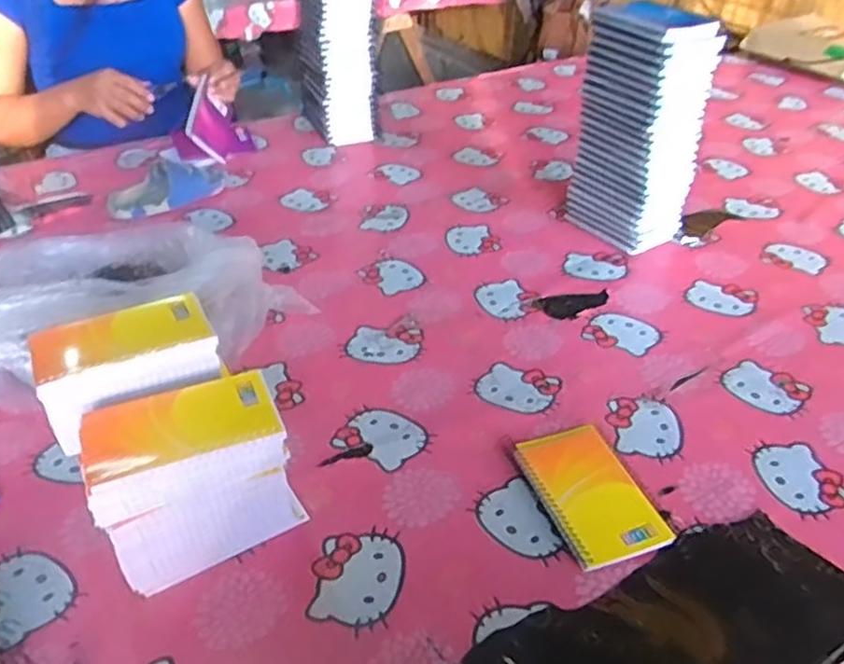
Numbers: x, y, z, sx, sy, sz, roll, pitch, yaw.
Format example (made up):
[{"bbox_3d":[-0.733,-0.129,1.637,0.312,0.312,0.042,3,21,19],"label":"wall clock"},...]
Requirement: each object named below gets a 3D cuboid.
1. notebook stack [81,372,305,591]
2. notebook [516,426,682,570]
[{"bbox_3d":[-0.171,0.112,0.554,0.142,0.132,0.088,-16,40,-21],"label":"notebook stack"},{"bbox_3d":[0.146,0.135,0.615,0.088,0.014,0.134,-11,39,-16],"label":"notebook"}]

